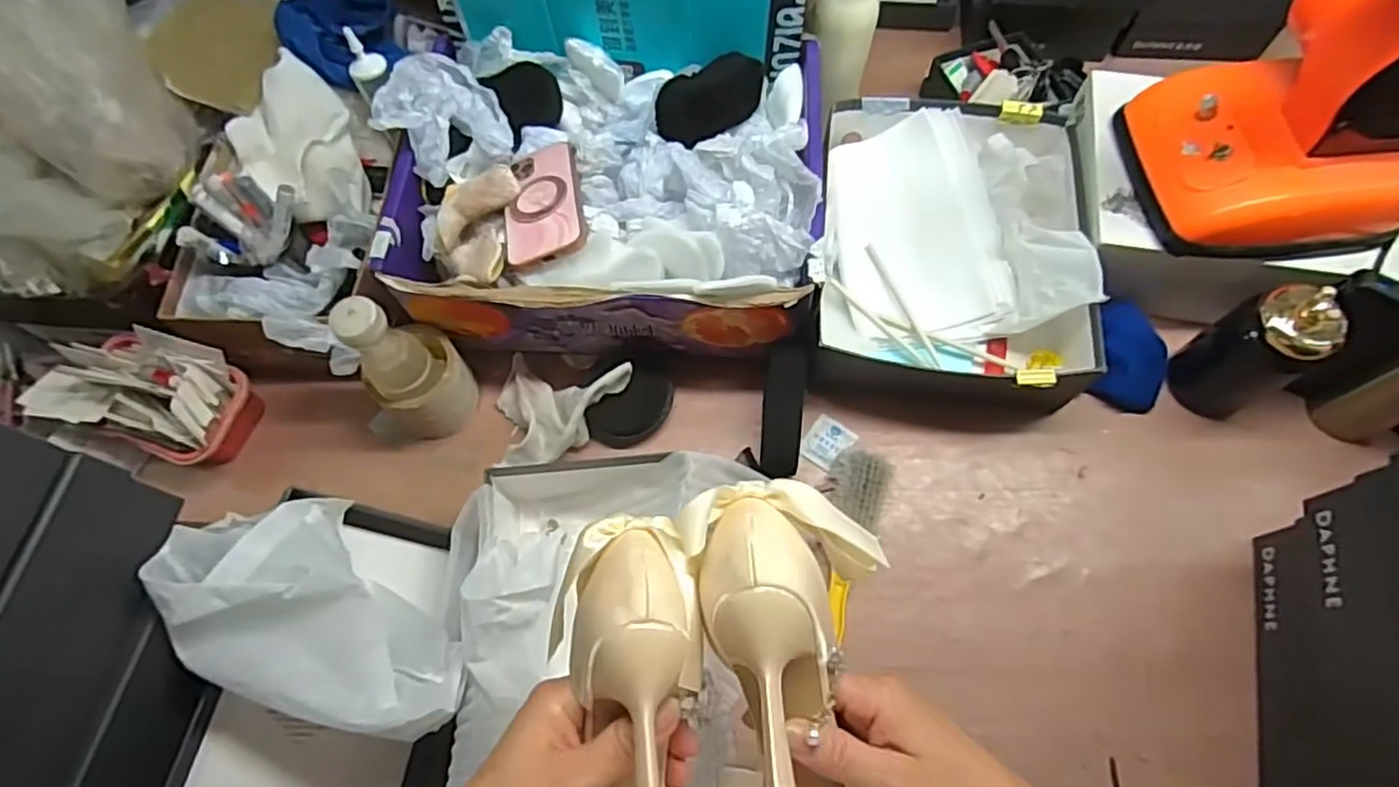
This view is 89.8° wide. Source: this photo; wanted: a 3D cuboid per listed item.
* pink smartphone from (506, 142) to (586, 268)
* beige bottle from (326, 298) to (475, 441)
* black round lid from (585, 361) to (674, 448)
[{"bbox_3d":[-0.146,-0.179,0.652,0.074,0.012,0.141,-17,57,5],"label":"pink smartphone"},{"bbox_3d":[-0.269,-0.021,0.649,0.062,0.202,0.090,32,72,14],"label":"beige bottle"},{"bbox_3d":[-0.069,0.011,0.693,0.082,0.021,0.085,-1,105,-4],"label":"black round lid"}]

